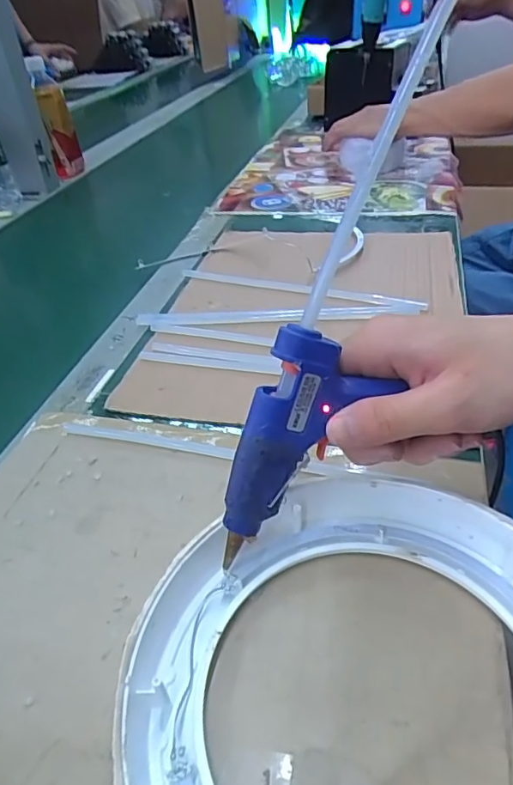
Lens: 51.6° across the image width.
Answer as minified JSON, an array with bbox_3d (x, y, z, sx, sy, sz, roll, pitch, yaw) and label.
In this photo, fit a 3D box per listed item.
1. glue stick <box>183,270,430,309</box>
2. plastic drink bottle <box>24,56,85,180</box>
[{"bbox_3d":[0.037,-0.104,0.540,0.260,0.013,0.016,13,42,22],"label":"glue stick"},{"bbox_3d":[-0.346,-0.475,0.916,0.048,0.171,0.052,-17,40,-15],"label":"plastic drink bottle"}]

